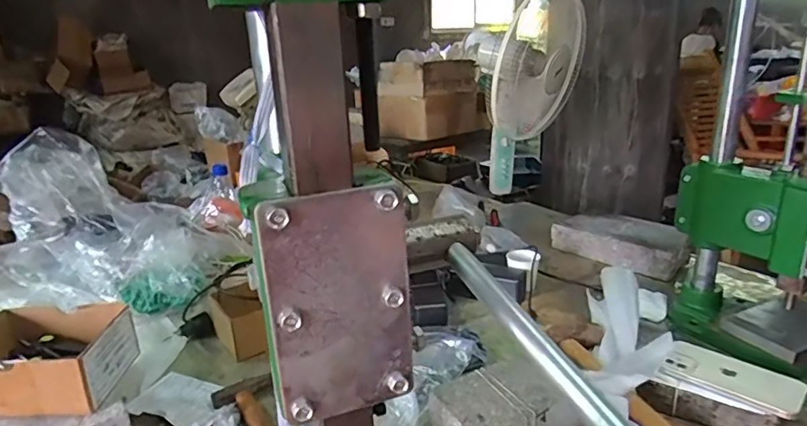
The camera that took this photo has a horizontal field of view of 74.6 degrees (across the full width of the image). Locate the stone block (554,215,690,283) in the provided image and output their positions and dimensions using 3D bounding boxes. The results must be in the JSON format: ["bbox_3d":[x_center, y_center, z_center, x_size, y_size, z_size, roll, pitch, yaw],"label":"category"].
[{"bbox_3d":[0.453,0.059,1.094,0.138,0.060,0.254,-16,23,-37],"label":"stone block"}]

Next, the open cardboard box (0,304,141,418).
[{"bbox_3d":[-0.407,0.167,0.612,0.154,0.068,0.128,-3,18,-2],"label":"open cardboard box"}]

